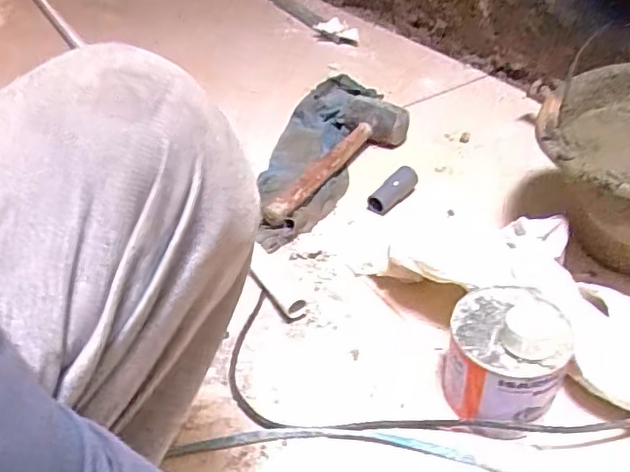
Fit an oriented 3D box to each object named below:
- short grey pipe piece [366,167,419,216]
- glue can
[{"bbox_3d":[0.103,-0.059,0.777,0.028,0.028,0.078,29,49,32],"label":"short grey pipe piece"},{"bbox_3d":[0.164,0.105,0.522,0.095,0.106,0.097,-2,39,1],"label":"glue can"}]

